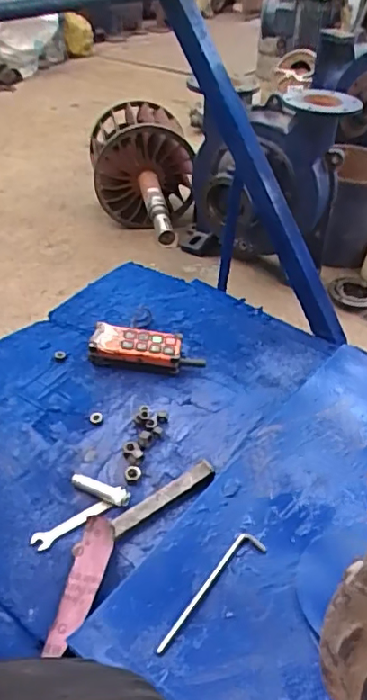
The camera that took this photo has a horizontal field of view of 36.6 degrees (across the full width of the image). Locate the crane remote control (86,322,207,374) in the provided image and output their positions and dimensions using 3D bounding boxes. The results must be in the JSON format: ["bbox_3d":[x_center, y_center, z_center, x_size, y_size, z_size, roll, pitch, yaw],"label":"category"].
[{"bbox_3d":[-0.063,0.002,0.979,0.199,0.058,0.066,7,39,4],"label":"crane remote control"}]

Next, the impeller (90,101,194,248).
[{"bbox_3d":[-0.107,-0.487,1.645,0.302,0.316,0.517,-5,40,-10],"label":"impeller"}]

